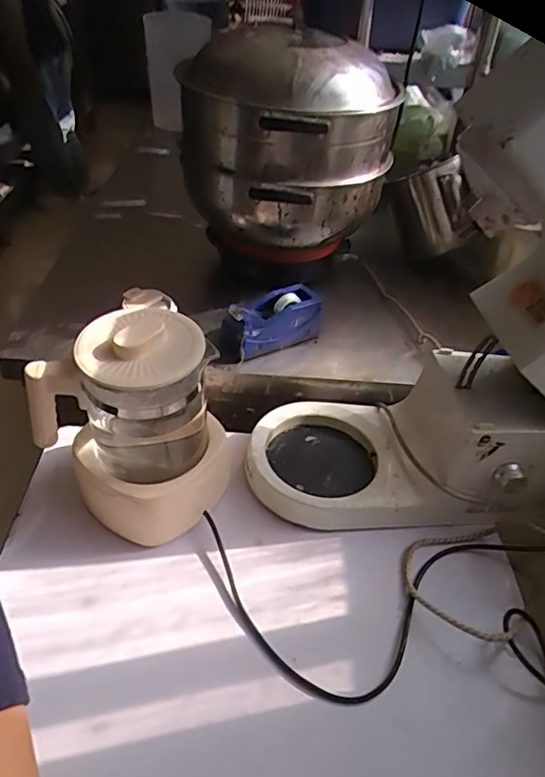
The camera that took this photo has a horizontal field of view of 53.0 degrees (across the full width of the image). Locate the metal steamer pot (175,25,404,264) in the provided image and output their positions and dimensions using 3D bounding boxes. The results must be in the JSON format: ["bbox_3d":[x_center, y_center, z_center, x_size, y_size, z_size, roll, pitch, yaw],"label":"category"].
[{"bbox_3d":[0.023,-0.365,0.851,0.266,0.295,0.261,30,47,27],"label":"metal steamer pot"}]

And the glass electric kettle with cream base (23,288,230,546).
[{"bbox_3d":[-0.150,0.045,0.620,0.170,0.248,0.144,22,44,20],"label":"glass electric kettle with cream base"}]

